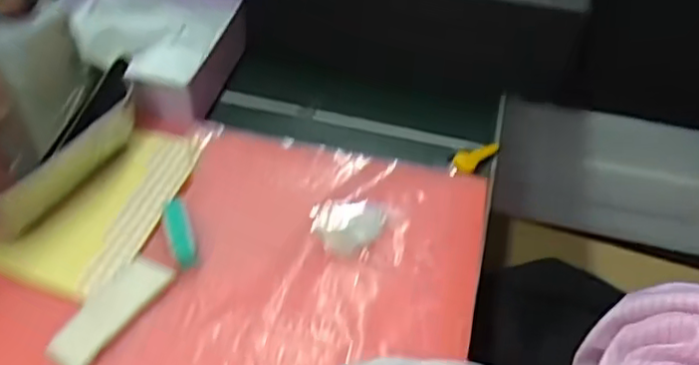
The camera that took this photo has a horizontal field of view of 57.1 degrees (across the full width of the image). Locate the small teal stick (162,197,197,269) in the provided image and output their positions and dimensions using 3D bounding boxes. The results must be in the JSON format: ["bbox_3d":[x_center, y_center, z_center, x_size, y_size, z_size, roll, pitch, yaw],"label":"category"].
[{"bbox_3d":[-0.098,0.027,0.368,0.013,0.009,0.046,-14,62,-20],"label":"small teal stick"}]

